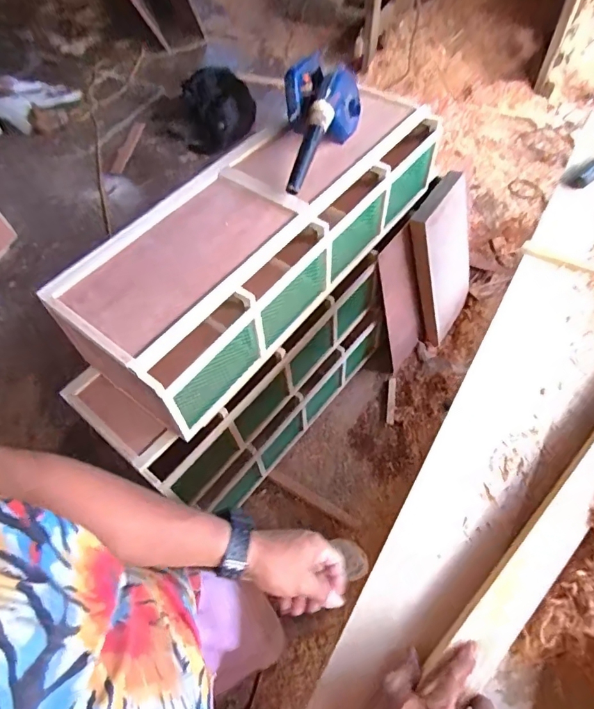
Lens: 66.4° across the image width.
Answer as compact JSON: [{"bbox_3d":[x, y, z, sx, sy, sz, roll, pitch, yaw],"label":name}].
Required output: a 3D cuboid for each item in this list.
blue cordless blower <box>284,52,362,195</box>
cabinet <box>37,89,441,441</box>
[{"bbox_3d":[0.055,-0.530,1.067,0.176,0.147,0.362,4,59,6],"label":"blue cordless blower"},{"bbox_3d":[-0.063,-0.321,1.160,0.370,0.292,1.056,31,65,20],"label":"cabinet"}]

